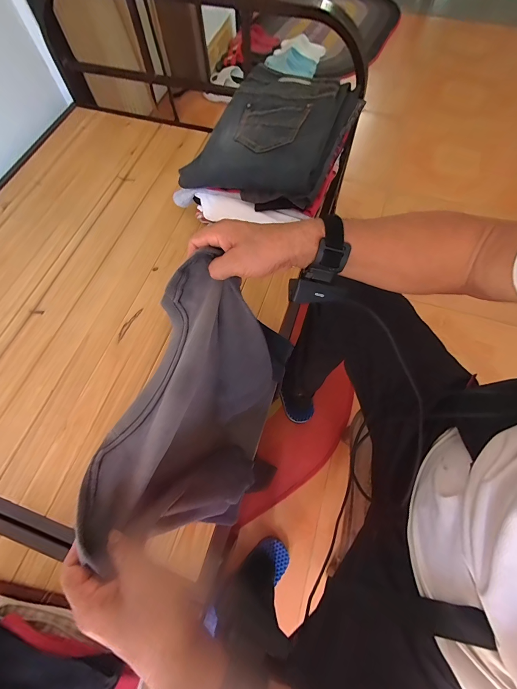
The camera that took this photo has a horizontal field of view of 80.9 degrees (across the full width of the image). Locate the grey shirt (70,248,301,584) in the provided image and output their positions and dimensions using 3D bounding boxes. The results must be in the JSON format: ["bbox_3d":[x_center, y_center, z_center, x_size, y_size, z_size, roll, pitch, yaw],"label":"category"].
[{"bbox_3d":[-0.065,0.085,0.401,0.168,0.208,0.318,14,68,7],"label":"grey shirt"}]

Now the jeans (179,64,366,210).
[{"bbox_3d":[0.029,-0.407,0.580,0.259,0.064,0.302,22,69,10],"label":"jeans"}]

